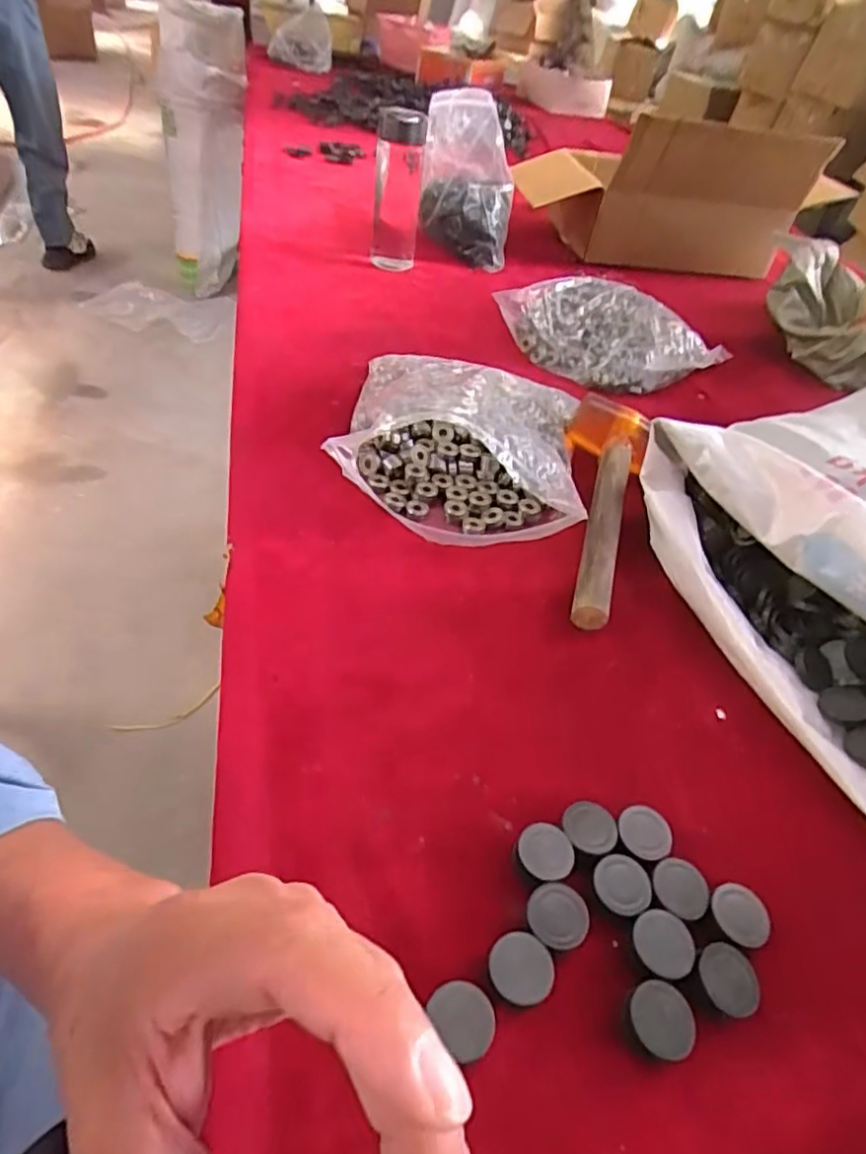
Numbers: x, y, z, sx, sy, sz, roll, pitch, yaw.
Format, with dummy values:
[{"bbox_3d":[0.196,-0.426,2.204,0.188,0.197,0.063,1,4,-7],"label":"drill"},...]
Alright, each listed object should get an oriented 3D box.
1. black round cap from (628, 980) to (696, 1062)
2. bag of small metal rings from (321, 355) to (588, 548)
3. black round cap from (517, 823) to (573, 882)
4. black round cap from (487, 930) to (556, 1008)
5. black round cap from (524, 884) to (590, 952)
[{"bbox_3d":[0.117,0.226,0.324,0.031,0.005,0.032,6,45,-6],"label":"black round cap"},{"bbox_3d":[0.032,-0.158,0.633,0.231,0.109,0.247,11,43,0],"label":"bag of small metal rings"},{"bbox_3d":[0.067,0.161,0.374,0.035,0.009,0.031,-25,55,-32],"label":"black round cap"},{"bbox_3d":[0.046,0.202,0.328,0.032,0.005,0.032,6,45,-6],"label":"black round cap"},{"bbox_3d":[0.069,0.185,0.347,0.034,0.004,0.032,6,45,-6],"label":"black round cap"}]

